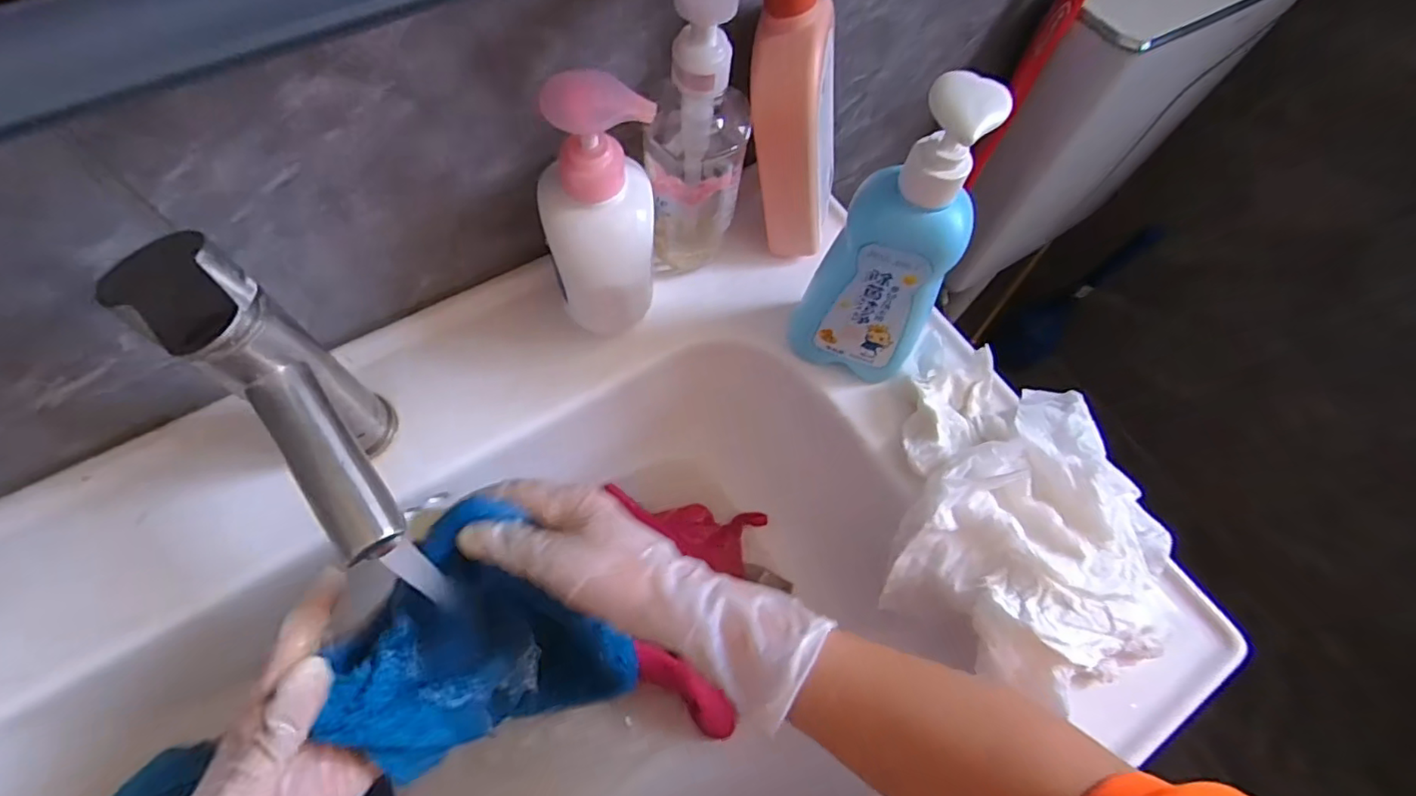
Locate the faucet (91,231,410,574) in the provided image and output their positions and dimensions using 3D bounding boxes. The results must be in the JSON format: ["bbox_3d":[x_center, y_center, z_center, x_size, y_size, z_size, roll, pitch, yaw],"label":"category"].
[{"bbox_3d":[-0.187,0.019,0.292,0.045,0.176,0.138,-38,72,-20],"label":"faucet"}]

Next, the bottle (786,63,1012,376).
[{"bbox_3d":[0.103,-0.083,0.346,0.077,0.199,0.045,19,64,5],"label":"bottle"}]

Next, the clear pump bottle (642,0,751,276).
[{"bbox_3d":[-0.009,-0.159,0.378,0.061,0.204,0.054,2,64,-3],"label":"clear pump bottle"}]

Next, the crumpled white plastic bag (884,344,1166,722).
[{"bbox_3d":[0.216,0.074,0.392,0.173,0.055,0.206,9,64,0],"label":"crumpled white plastic bag"}]

